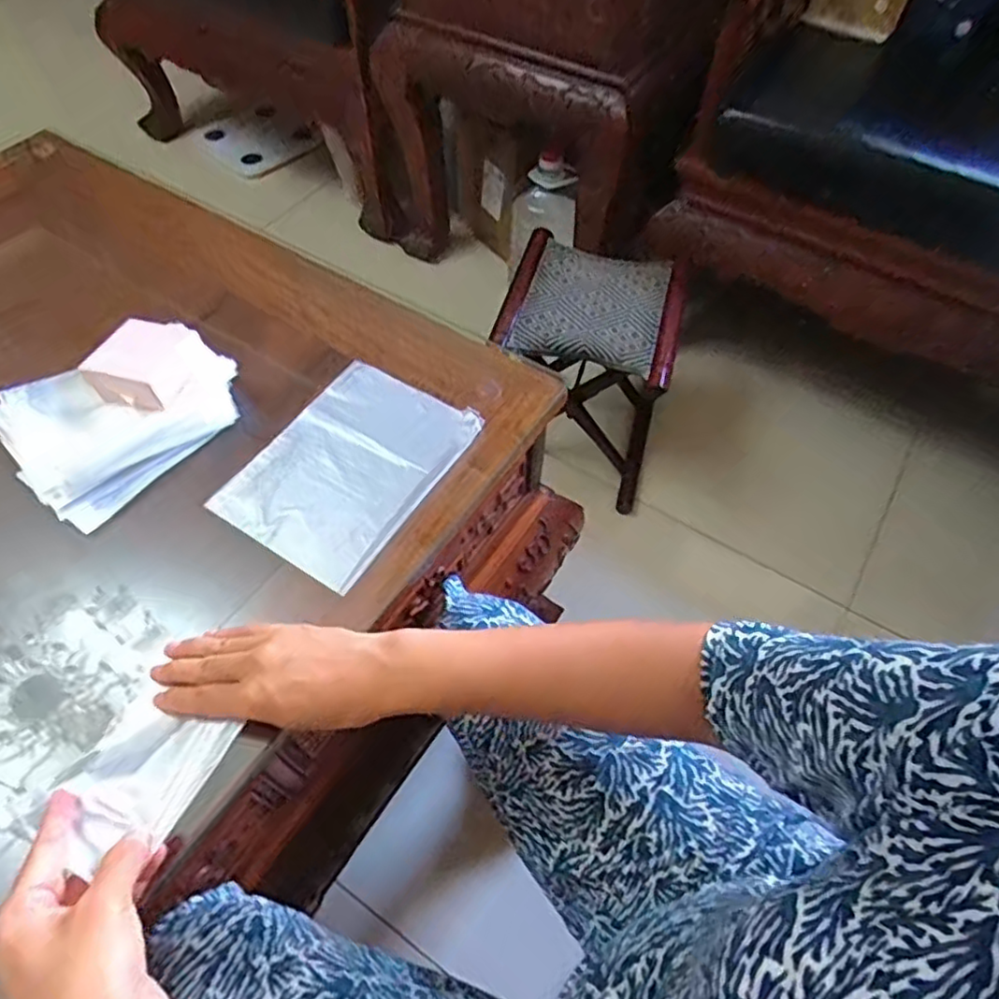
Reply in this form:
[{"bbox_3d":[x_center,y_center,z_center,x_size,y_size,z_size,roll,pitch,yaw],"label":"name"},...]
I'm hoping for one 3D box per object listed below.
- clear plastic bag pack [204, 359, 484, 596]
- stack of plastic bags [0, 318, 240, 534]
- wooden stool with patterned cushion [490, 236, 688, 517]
[{"bbox_3d":[-0.128,-0.032,0.564,0.148,0.010,0.194,28,60,16],"label":"clear plastic bag pack"},{"bbox_3d":[-0.321,-0.077,0.561,0.118,0.050,0.183,35,62,20],"label":"stack of plastic bags"},{"bbox_3d":[0.152,-0.241,1.204,0.292,0.317,0.359,12,57,6],"label":"wooden stool with patterned cushion"}]

